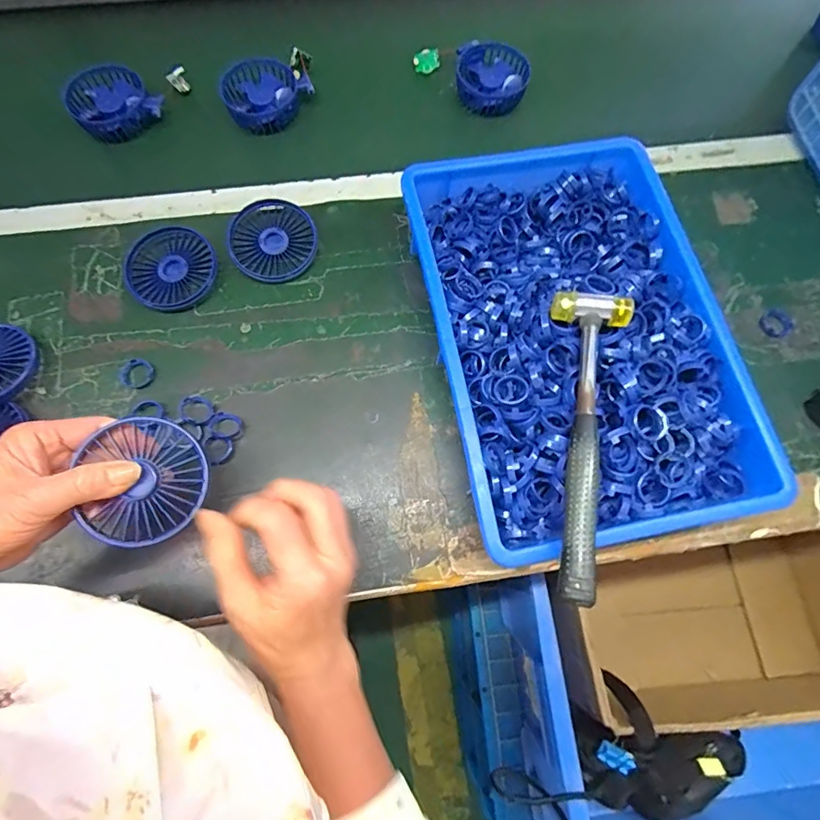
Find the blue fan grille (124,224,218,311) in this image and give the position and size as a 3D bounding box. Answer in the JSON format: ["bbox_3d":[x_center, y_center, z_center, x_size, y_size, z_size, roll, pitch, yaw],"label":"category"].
[{"bbox_3d":[-0.237,-0.142,0.459,0.080,0.017,0.086,0,72,-1],"label":"blue fan grille"}]

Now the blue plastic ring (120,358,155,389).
[{"bbox_3d":[-0.257,-0.034,0.435,0.027,0.007,0.028,0,72,-1],"label":"blue plastic ring"}]

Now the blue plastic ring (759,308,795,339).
[{"bbox_3d":[0.374,-0.088,0.468,0.034,0.004,0.029,-32,75,-11],"label":"blue plastic ring"}]

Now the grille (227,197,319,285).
[{"bbox_3d":[-0.140,-0.175,0.471,0.084,0.017,0.089,0,72,-1],"label":"grille"}]

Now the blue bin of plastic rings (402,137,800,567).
[{"bbox_3d":[0.144,-0.074,0.417,0.252,0.063,0.375,-11,72,-5],"label":"blue bin of plastic rings"}]

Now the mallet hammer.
[{"bbox_3d":[0.131,0.019,0.344,0.057,0.027,0.233,10,72,2],"label":"mallet hammer"}]

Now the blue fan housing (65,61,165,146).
[{"bbox_3d":[-0.367,-0.380,0.567,0.092,0.047,0.092,0,72,-1],"label":"blue fan housing"}]

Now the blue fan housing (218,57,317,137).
[{"bbox_3d":[-0.182,-0.389,0.568,0.096,0.029,0.096,0,72,-1],"label":"blue fan housing"}]

